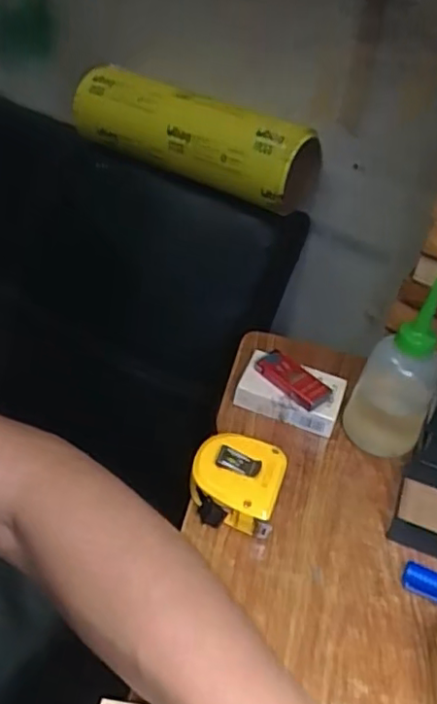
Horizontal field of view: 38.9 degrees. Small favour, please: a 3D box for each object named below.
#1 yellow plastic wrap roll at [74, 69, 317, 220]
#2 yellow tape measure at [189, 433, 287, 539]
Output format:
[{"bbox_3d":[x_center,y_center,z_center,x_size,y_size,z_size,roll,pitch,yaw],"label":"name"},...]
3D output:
[{"bbox_3d":[-0.041,-0.274,0.765,0.348,0.107,0.076,29,44,22],"label":"yellow plastic wrap roll"},{"bbox_3d":[0.014,0.098,0.467,0.067,0.033,0.070,17,40,8],"label":"yellow tape measure"}]

